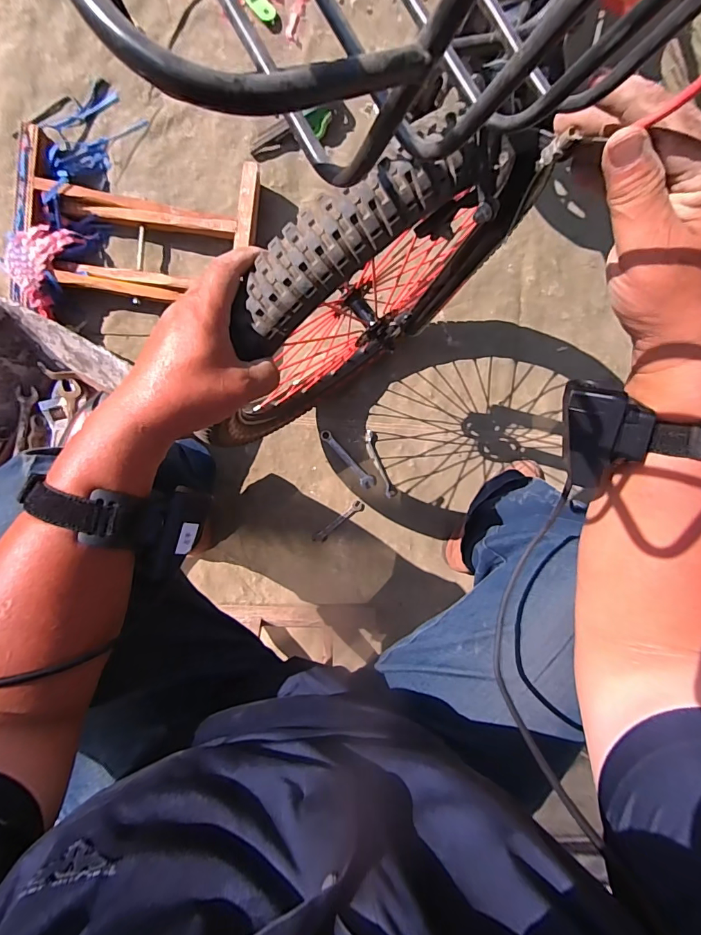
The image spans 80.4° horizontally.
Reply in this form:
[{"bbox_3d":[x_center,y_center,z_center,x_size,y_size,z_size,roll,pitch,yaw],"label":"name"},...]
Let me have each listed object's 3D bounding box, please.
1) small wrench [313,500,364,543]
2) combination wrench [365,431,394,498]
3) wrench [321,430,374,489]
[{"bbox_3d":[-0.023,0.108,0.817,0.118,0.006,0.023,-39,99,2],"label":"small wrench"},{"bbox_3d":[0.055,-0.006,0.811,0.020,0.009,0.139,-21,99,-1],"label":"combination wrench"},{"bbox_3d":[-0.008,-0.016,0.806,0.026,0.004,0.137,-43,99,2],"label":"wrench"}]

